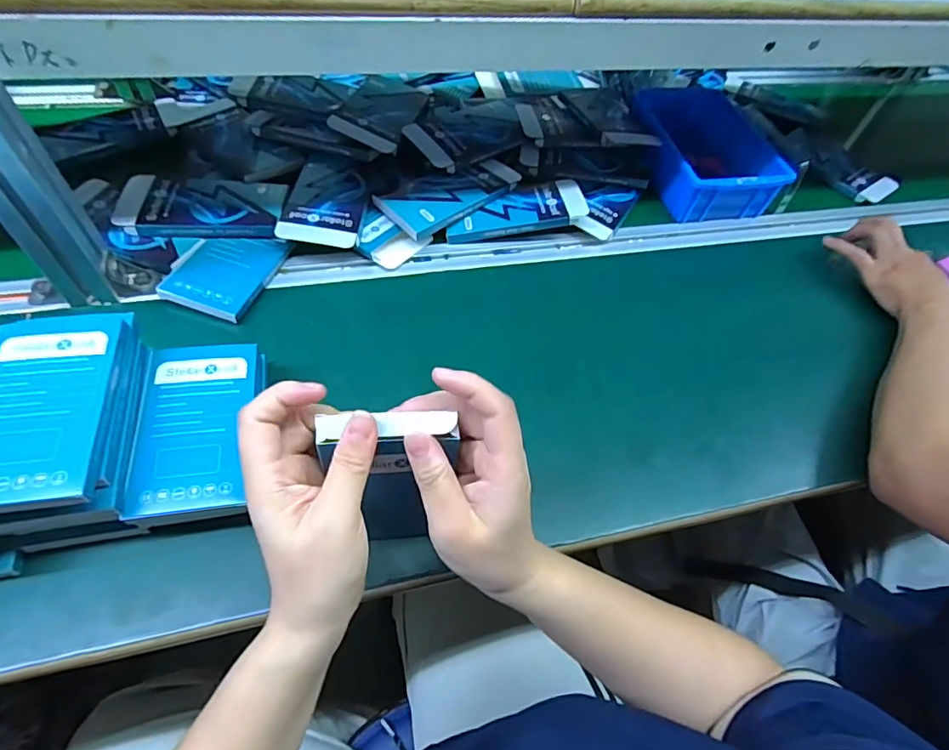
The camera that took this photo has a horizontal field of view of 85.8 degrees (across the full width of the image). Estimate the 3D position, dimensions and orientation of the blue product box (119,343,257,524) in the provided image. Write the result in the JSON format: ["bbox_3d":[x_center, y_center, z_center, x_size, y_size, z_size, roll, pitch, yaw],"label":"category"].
[{"bbox_3d":[-0.205,0.034,0.377,0.076,0.011,0.135,-6,57,-9],"label":"blue product box"}]

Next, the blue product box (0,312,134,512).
[{"bbox_3d":[-0.279,0.020,0.331,0.076,0.019,0.134,-7,58,-10],"label":"blue product box"}]

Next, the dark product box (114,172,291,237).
[{"bbox_3d":[-0.278,-0.174,0.525,0.159,0.014,0.082,0,57,-5],"label":"dark product box"}]

